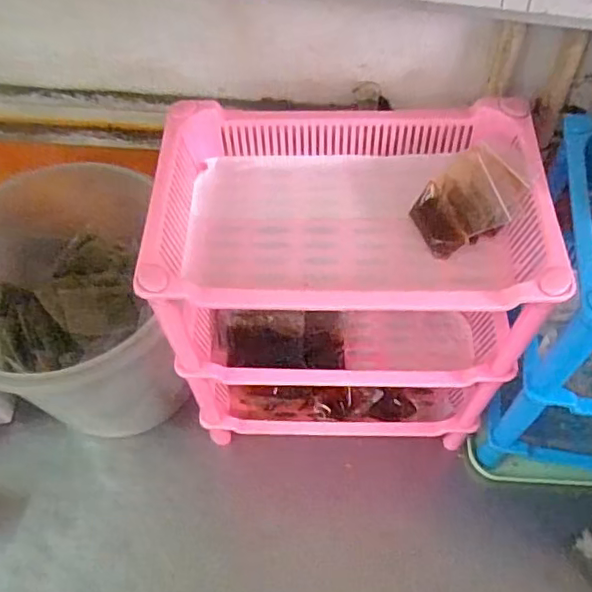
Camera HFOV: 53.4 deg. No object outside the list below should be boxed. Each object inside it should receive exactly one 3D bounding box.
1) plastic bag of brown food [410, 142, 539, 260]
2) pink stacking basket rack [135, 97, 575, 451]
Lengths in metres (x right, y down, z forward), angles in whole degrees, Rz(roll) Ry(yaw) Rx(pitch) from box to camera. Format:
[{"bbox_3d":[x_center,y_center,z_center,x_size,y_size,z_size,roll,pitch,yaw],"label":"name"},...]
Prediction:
[{"bbox_3d":[0.138,-0.077,0.471,0.091,0.015,0.066,-41,62,12],"label":"plastic bag of brown food"},{"bbox_3d":[0.045,0.008,0.584,0.293,0.321,0.197,1,56,2],"label":"pink stacking basket rack"}]

